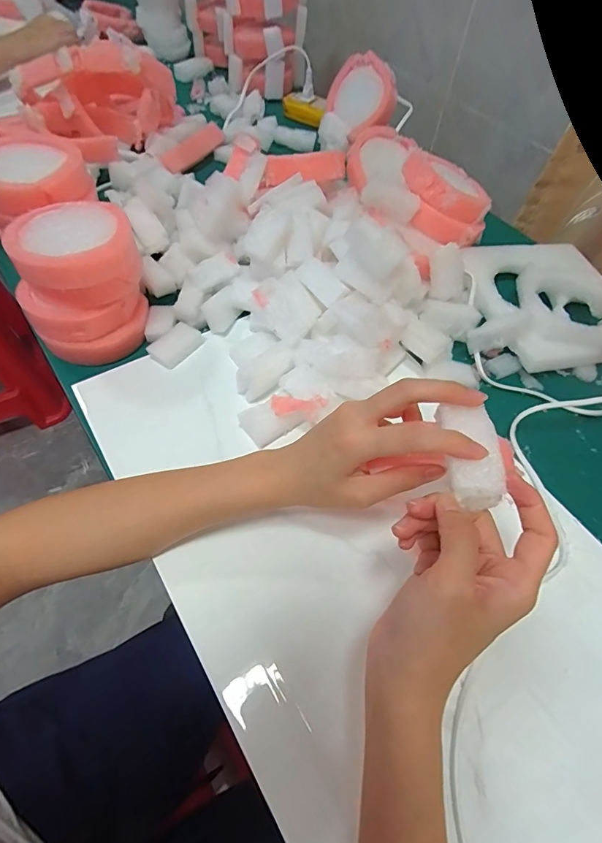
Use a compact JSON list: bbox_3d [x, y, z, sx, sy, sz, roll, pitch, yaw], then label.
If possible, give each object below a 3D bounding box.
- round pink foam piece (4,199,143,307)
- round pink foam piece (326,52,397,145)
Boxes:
[{"bbox_3d":[-0.194,-0.151,0.377,0.093,0.063,0.097,0,60,0],"label":"round pink foam piece"},{"bbox_3d":[0.084,-0.466,0.615,0.095,0.020,0.107,-42,76,22],"label":"round pink foam piece"}]

